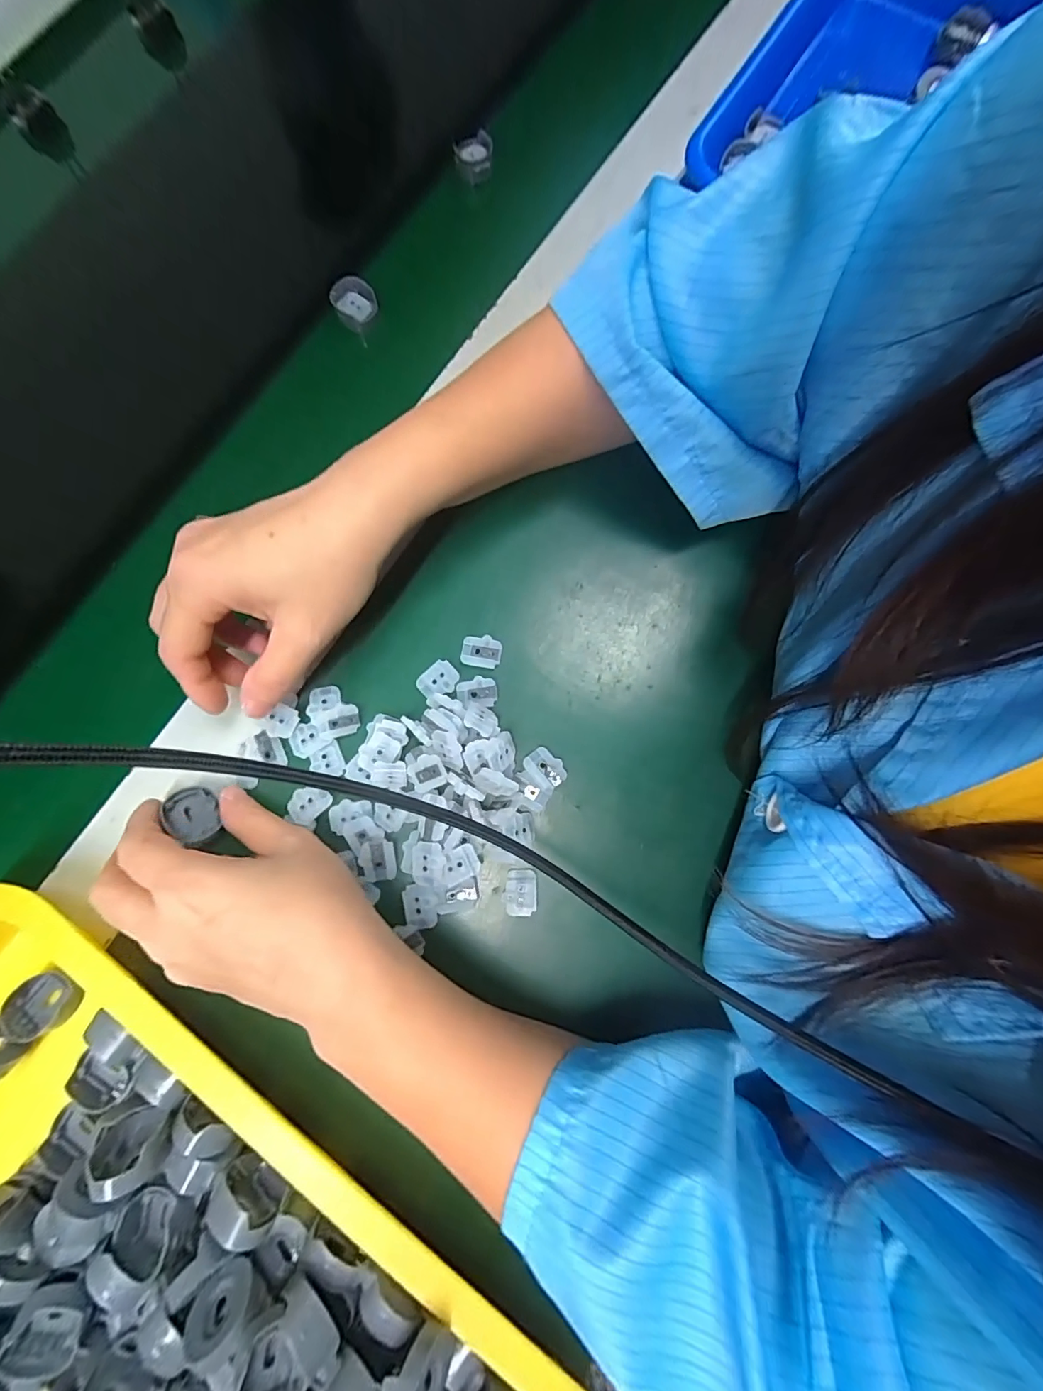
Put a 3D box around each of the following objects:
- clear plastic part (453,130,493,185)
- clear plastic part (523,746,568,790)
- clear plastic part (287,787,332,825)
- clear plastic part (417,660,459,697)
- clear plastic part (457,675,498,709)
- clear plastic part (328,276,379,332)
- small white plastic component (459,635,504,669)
[{"bbox_3d":[-0.032,-0.365,0.324,0.025,0.014,0.023,-9,81,0],"label":"clear plastic part"},{"bbox_3d":[0.013,0.037,0.248,0.015,0.004,0.022,-45,83,-6],"label":"clear plastic part"},{"bbox_3d":[-0.109,0.054,0.245,0.020,0.004,0.017,-42,82,-5],"label":"clear plastic part"},{"bbox_3d":[-0.045,-0.008,0.259,0.021,0.004,0.017,-41,82,-5],"label":"clear plastic part"},{"bbox_3d":[-0.024,-0.002,0.256,0.021,0.005,0.017,-9,81,0],"label":"clear plastic part"},{"bbox_3d":[-0.107,-0.252,0.308,0.027,0.015,0.027,-2,110,-4],"label":"clear plastic part"},{"bbox_3d":[-0.022,-0.024,0.261,0.021,0.004,0.017,10,81,3],"label":"small white plastic component"}]

